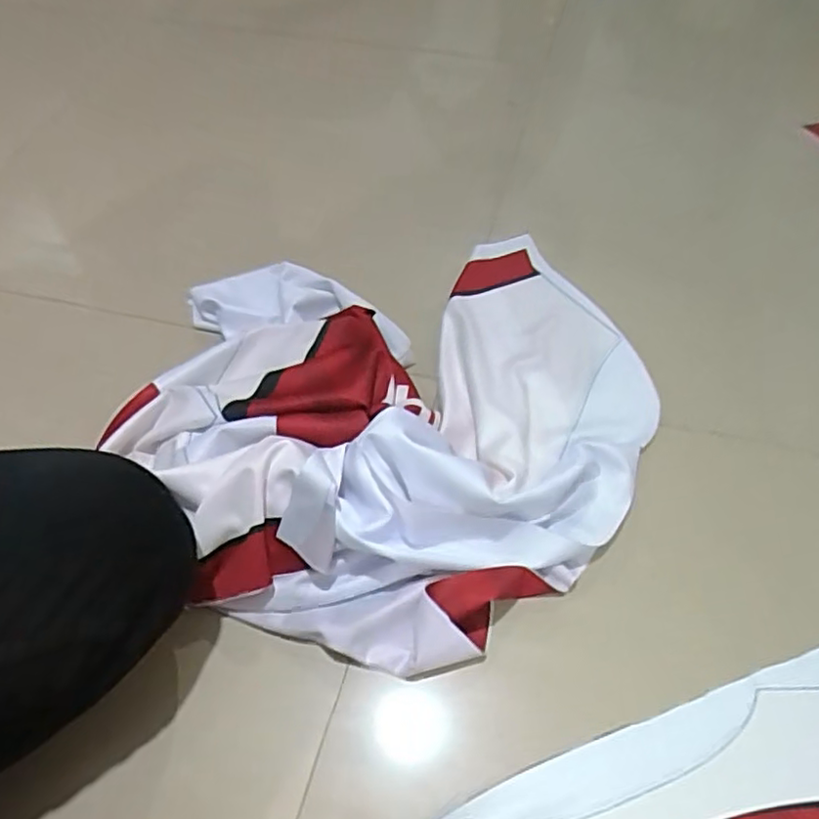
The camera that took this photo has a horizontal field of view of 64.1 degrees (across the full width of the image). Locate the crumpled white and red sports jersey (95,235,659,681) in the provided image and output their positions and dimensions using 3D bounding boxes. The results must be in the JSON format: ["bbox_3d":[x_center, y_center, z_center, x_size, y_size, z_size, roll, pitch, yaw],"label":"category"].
[{"bbox_3d":[-0.014,-0.011,0.548,0.445,0.076,0.416,-7,53,-2],"label":"crumpled white and red sports jersey"}]

